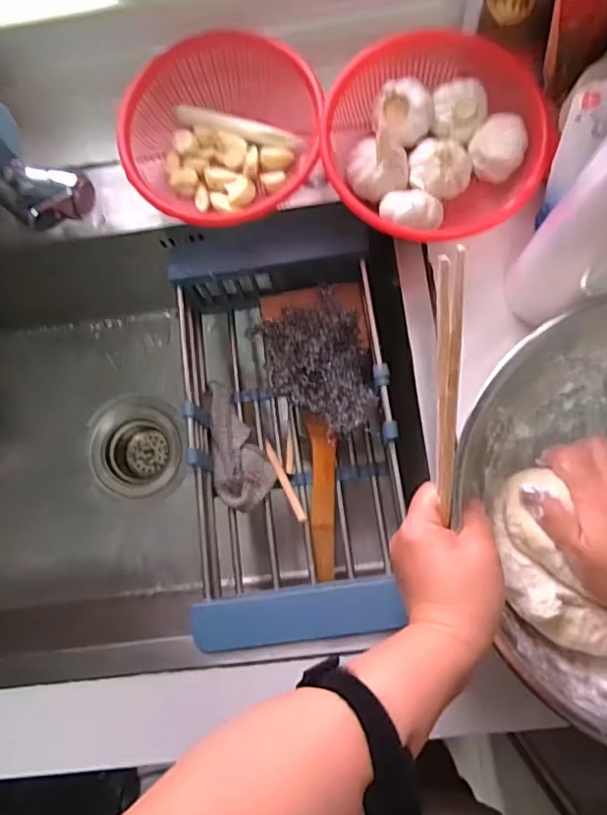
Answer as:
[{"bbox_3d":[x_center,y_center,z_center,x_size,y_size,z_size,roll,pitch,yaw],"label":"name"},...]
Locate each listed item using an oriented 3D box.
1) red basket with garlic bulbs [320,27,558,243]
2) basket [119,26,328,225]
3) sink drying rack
[{"bbox_3d":[0.105,-0.215,0.462,0.171,0.054,0.157,-4,81,3],"label":"red basket with garlic bulbs"},{"bbox_3d":[-0.070,-0.238,0.486,0.161,0.053,0.146,-21,81,0],"label":"basket"},{"bbox_3d":[-0.012,0.019,0.529,0.184,0.095,0.356,-8,81,2],"label":"sink drying rack"}]

